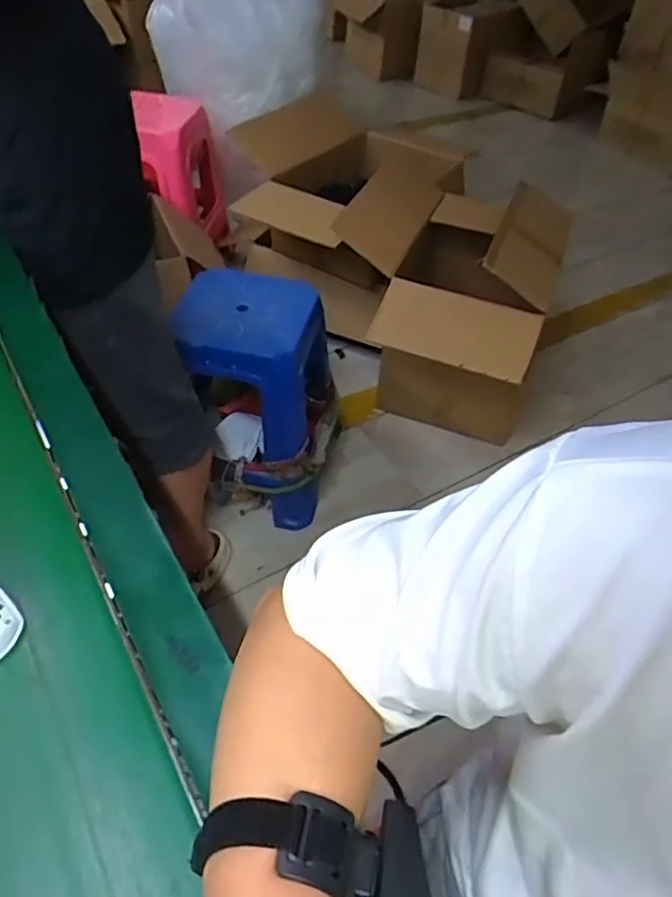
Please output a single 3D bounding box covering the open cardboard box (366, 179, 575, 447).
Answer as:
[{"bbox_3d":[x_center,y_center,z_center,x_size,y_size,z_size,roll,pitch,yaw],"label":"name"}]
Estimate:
[{"bbox_3d":[0.329,-0.294,1.548,0.351,0.553,0.557,18,48,13],"label":"open cardboard box"}]

